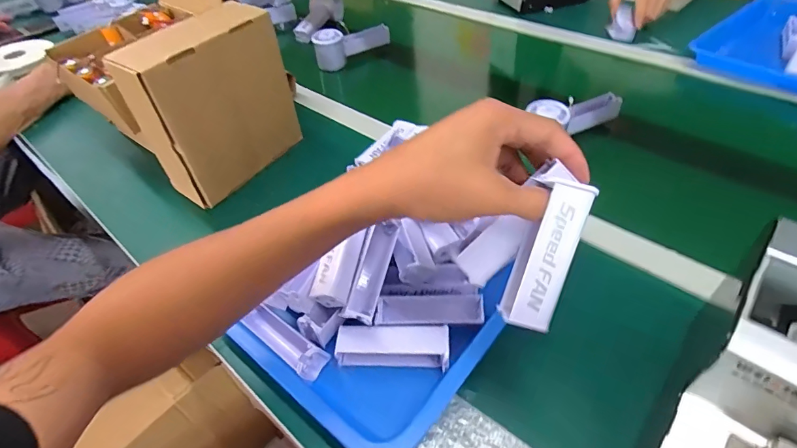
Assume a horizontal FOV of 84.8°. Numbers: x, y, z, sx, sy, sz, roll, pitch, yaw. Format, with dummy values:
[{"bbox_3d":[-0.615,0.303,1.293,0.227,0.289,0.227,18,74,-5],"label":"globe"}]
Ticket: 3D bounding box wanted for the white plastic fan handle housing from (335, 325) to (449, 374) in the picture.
[{"bbox_3d":[-0.004,0.111,0.396,0.098,0.025,0.035,3,46,9],"label":"white plastic fan handle housing"}]

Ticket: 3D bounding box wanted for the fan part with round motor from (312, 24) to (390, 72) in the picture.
[{"bbox_3d":[-0.090,-0.355,0.845,0.157,0.062,0.047,-31,50,-22],"label":"fan part with round motor"}]

